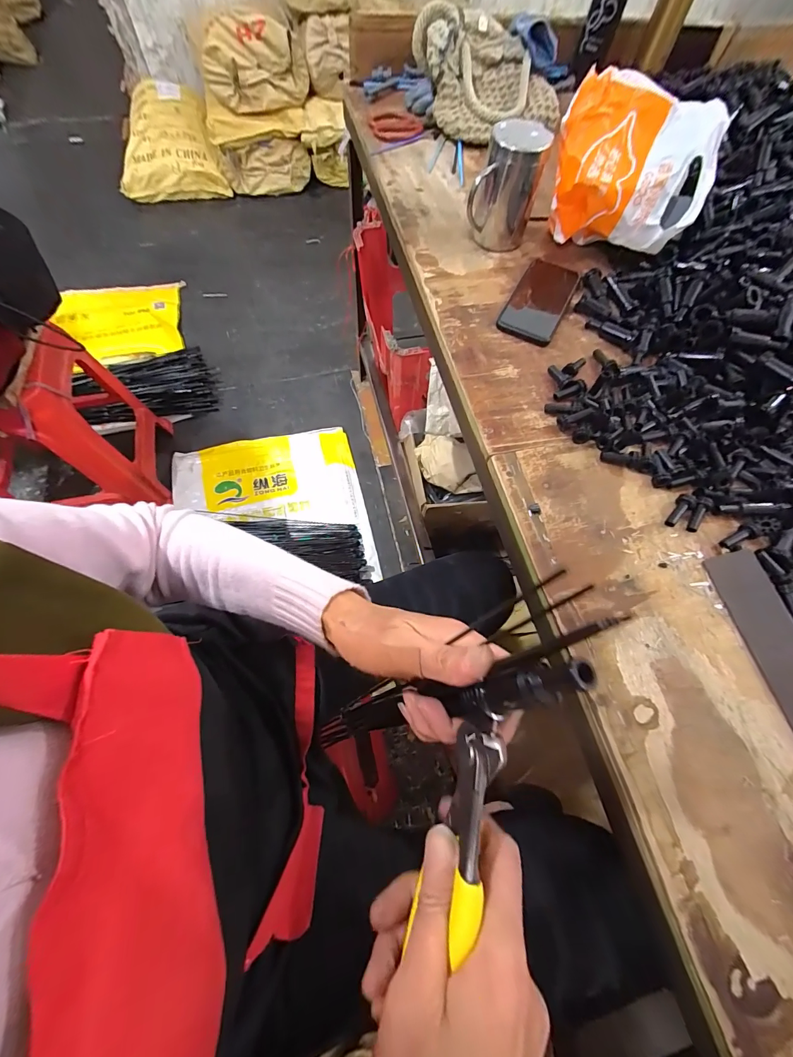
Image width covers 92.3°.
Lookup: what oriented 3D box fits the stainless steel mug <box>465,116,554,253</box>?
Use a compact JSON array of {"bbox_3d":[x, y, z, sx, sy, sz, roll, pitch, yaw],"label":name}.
[{"bbox_3d":[0.148,-0.462,0.521,0.078,0.125,0.087,29,69,10],"label":"stainless steel mug"}]

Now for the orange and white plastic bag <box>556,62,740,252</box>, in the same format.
[{"bbox_3d":[0.304,-0.468,0.501,0.196,0.124,0.111,25,68,8],"label":"orange and white plastic bag"}]

